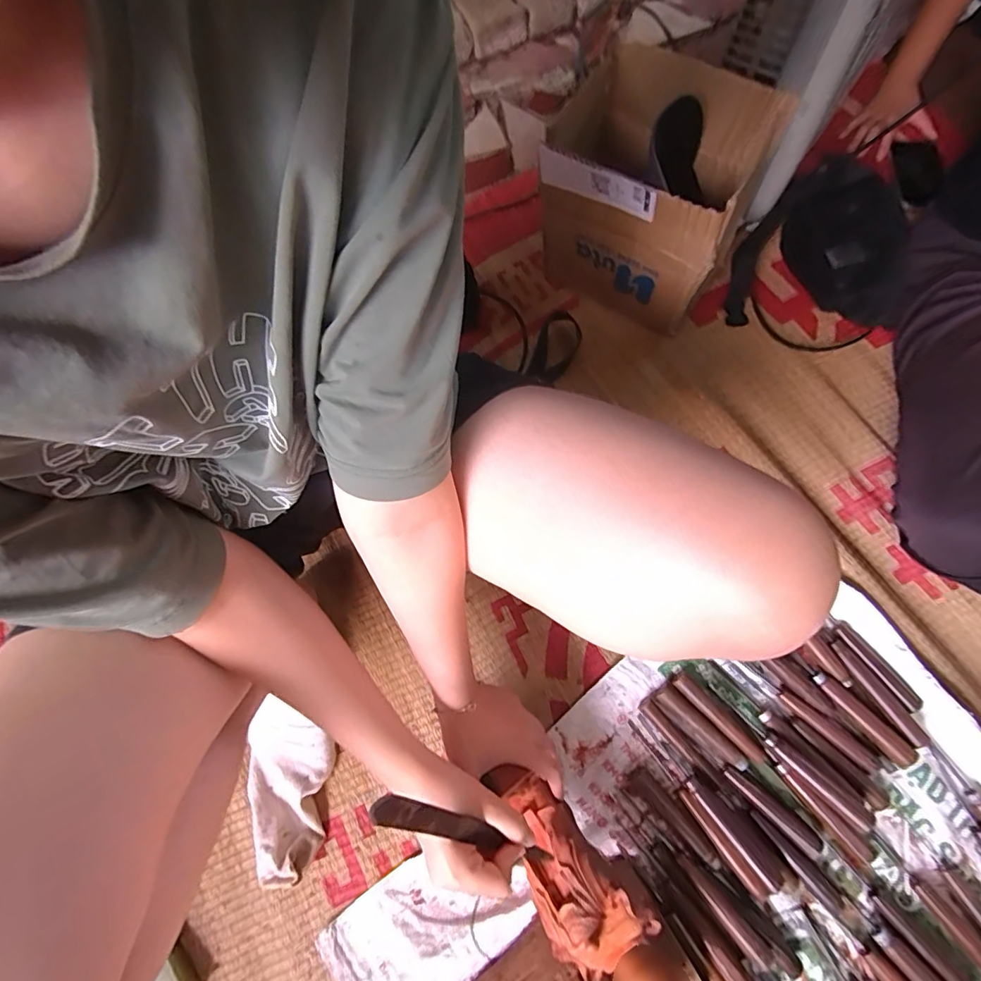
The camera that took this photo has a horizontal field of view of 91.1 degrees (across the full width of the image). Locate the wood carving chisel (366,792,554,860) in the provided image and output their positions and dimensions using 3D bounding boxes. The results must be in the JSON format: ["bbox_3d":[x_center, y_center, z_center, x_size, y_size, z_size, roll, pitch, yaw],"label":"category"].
[{"bbox_3d":[-0.013,0.268,0.377,0.192,0.015,0.022,39,70,-30],"label":"wood carving chisel"}]

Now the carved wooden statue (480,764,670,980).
[{"bbox_3d":[0.077,0.350,0.417,0.077,0.050,0.206,-34,64,-9],"label":"carved wooden statue"}]

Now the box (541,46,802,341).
[{"bbox_3d":[0.204,-0.376,0.646,0.230,0.234,0.200,30,74,13],"label":"box"}]

